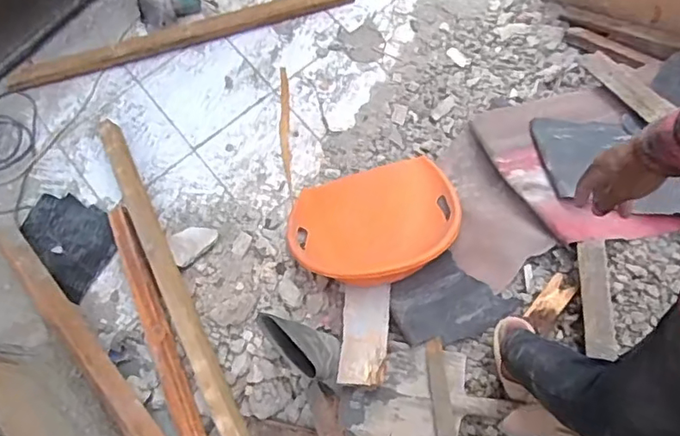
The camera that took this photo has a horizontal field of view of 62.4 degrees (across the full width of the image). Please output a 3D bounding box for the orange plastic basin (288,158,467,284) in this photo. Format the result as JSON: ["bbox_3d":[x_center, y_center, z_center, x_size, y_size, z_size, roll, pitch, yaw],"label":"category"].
[{"bbox_3d":[0.083,0.010,1.460,0.445,0.164,0.338,-11,73,-2],"label":"orange plastic basin"}]

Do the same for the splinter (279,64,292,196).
[{"bbox_3d":[-0.166,-0.273,1.680,0.032,0.015,0.401,-4,73,1],"label":"splinter"}]

